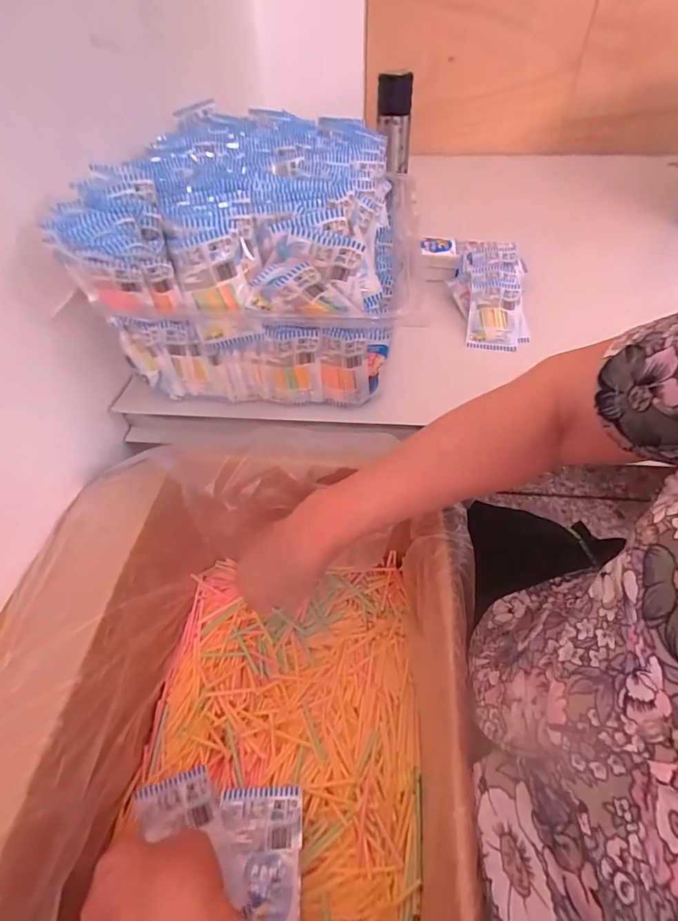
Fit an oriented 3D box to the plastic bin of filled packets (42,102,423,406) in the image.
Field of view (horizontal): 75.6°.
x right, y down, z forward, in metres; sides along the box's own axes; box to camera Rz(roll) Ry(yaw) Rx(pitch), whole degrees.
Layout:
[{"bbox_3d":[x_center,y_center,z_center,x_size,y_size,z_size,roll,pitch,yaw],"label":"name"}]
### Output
[{"bbox_3d":[-0.076,-0.253,0.541,0.302,0.220,0.408,0,47,2],"label":"plastic bin of filled packets"}]

